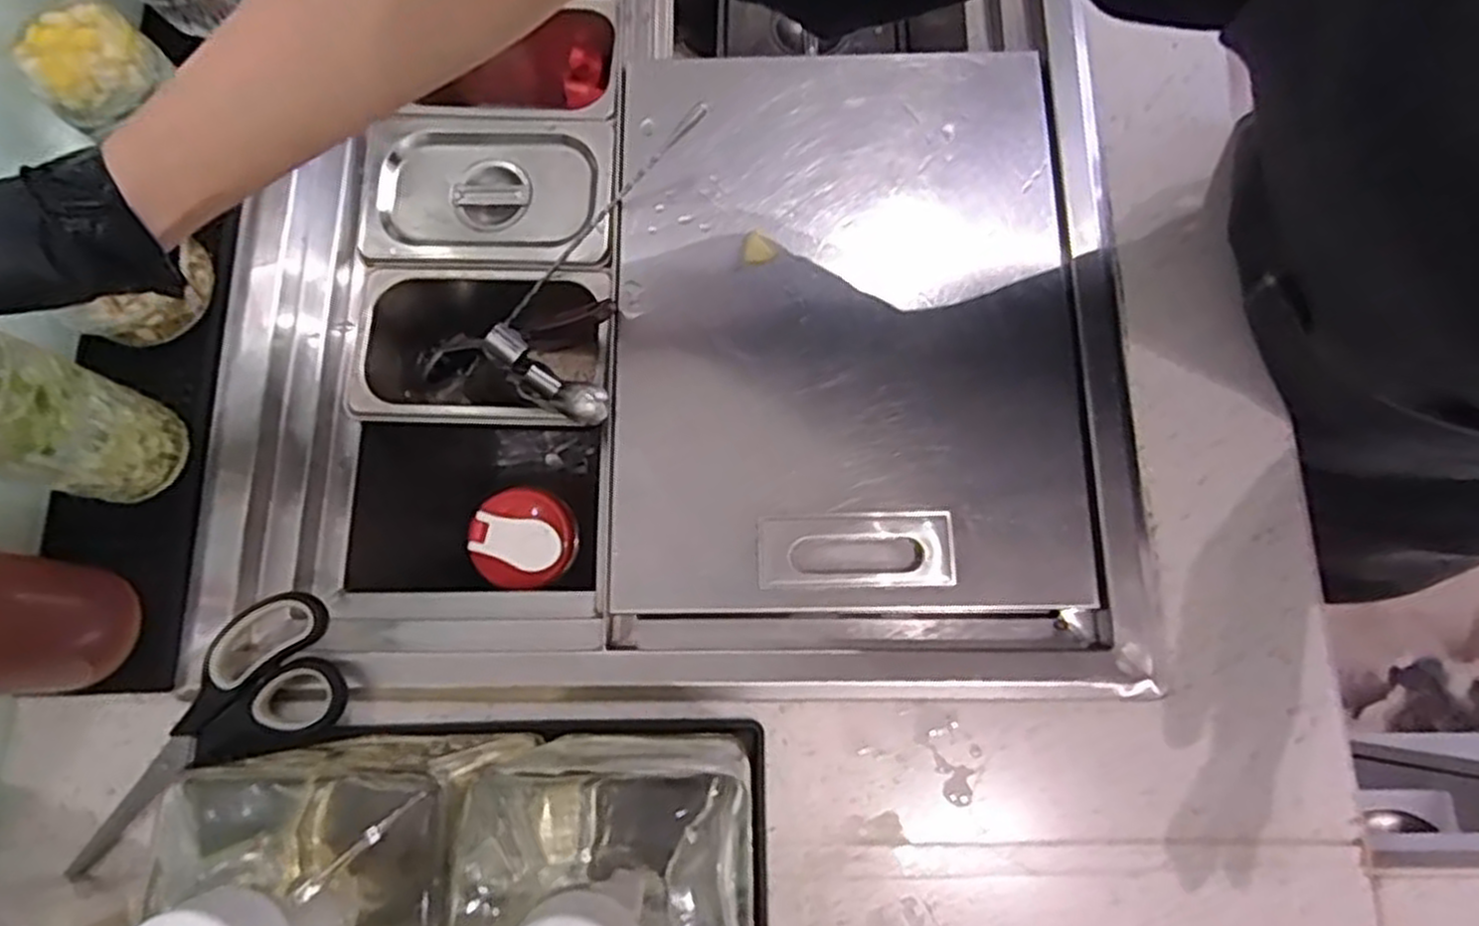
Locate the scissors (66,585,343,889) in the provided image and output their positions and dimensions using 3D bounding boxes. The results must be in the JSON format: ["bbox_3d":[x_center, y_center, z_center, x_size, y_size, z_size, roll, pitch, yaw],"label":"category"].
[{"bbox_3d":[-0.283,0.134,0.415,0.161,0.027,0.072,-29,77,-6],"label":"scissors"}]

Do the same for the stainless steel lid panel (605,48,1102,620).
[{"bbox_3d":[0.060,-0.089,0.483,0.271,0.024,0.351,-1,77,1],"label":"stainless steel lid panel"}]

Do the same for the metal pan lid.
[{"bbox_3d":[-0.173,-0.185,0.538,0.175,0.029,0.101,1,76,1],"label":"metal pan lid"}]

